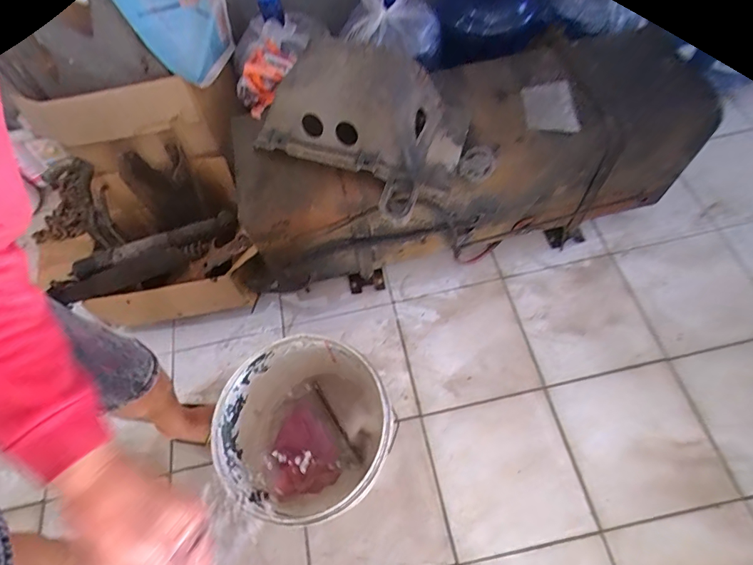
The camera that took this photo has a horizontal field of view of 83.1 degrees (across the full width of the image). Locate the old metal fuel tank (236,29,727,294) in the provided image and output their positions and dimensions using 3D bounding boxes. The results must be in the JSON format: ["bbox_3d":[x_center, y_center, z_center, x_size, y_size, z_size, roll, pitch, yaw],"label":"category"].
[{"bbox_3d":[0.156,-0.246,0.977,0.913,0.537,0.305,-11,60,-2],"label":"old metal fuel tank"}]

